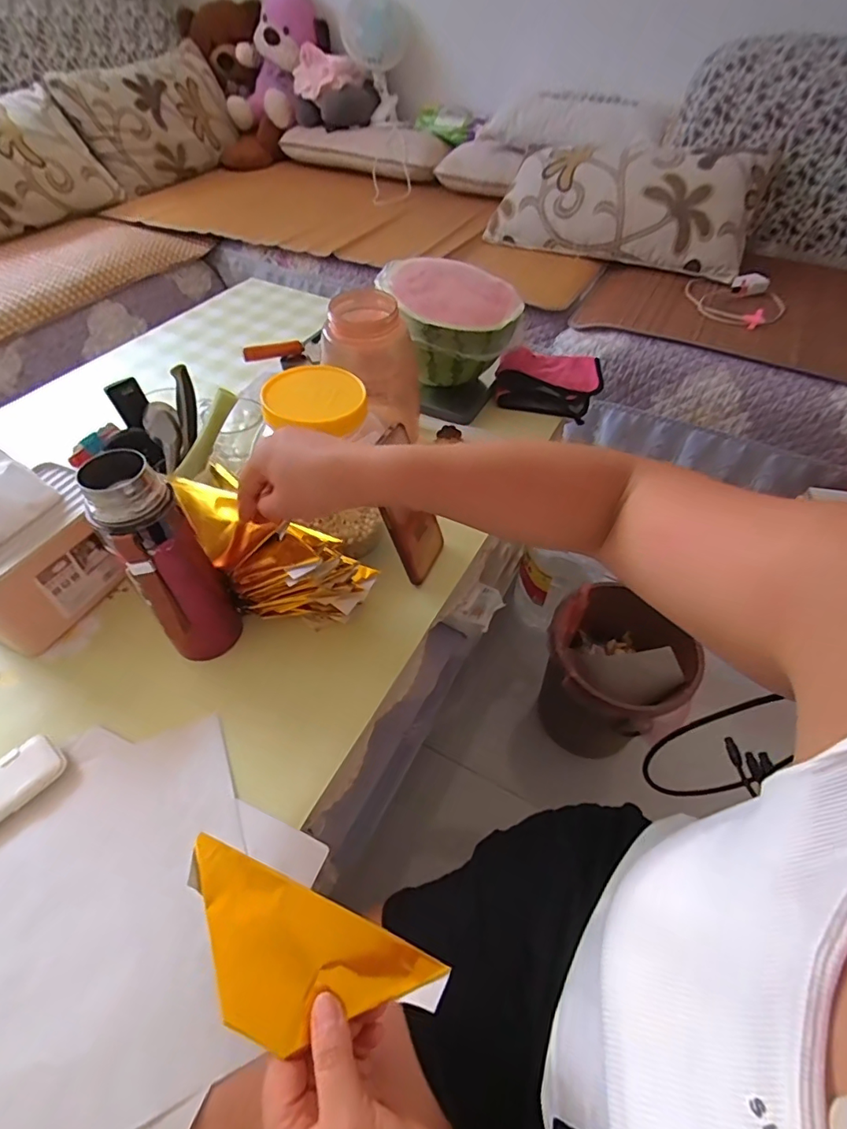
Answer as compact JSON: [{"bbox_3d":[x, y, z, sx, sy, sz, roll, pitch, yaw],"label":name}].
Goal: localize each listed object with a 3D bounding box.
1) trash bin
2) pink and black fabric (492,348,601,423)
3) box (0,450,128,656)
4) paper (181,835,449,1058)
[{"bbox_3d":[0.300,0.206,0.869,0.201,0.255,0.200,18,52,14],"label":"trash bin"},{"bbox_3d":[0.202,-0.297,0.805,0.159,0.049,0.147,16,51,12],"label":"pink and black fabric"},{"bbox_3d":[-0.396,-0.022,0.496,0.122,0.158,0.162,23,53,18],"label":"box"},{"bbox_3d":[-0.078,0.244,0.309,0.175,0.011,0.073,22,53,5],"label":"paper"}]

